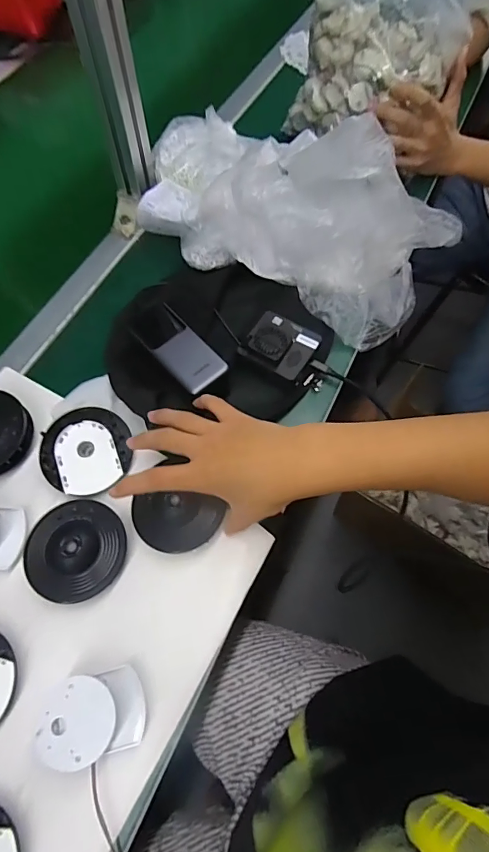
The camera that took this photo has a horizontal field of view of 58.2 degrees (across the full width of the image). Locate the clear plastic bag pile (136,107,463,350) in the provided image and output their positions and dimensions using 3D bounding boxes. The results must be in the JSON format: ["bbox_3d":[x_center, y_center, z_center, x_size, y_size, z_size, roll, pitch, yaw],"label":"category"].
[{"bbox_3d":[0.043,-0.272,0.545,0.388,0.154,0.175,28,68,12],"label":"clear plastic bag pile"}]

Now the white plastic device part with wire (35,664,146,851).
[{"bbox_3d":[-0.113,0.275,0.355,0.080,0.035,0.139,-21,67,-10],"label":"white plastic device part with wire"}]

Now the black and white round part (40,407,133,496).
[{"bbox_3d":[-0.170,0.025,0.472,0.091,0.012,0.095,-10,65,-4],"label":"black and white round part"}]

